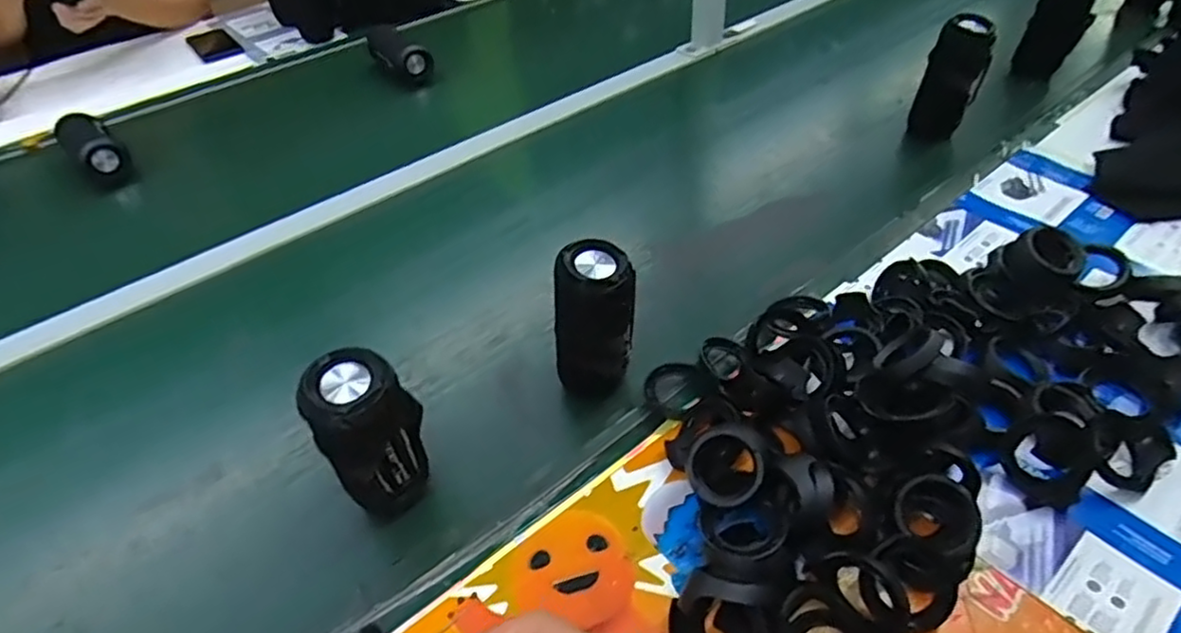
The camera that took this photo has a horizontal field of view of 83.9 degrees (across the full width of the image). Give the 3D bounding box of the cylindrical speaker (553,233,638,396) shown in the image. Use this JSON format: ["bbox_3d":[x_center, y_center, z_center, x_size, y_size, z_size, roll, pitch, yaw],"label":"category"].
[{"bbox_3d":[0.005,0.010,0.568,0.074,0.136,0.069,-4,44,-1],"label":"cylindrical speaker"}]

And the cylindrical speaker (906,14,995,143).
[{"bbox_3d":[0.470,-0.303,0.856,0.075,0.145,0.059,20,49,22],"label":"cylindrical speaker"}]

